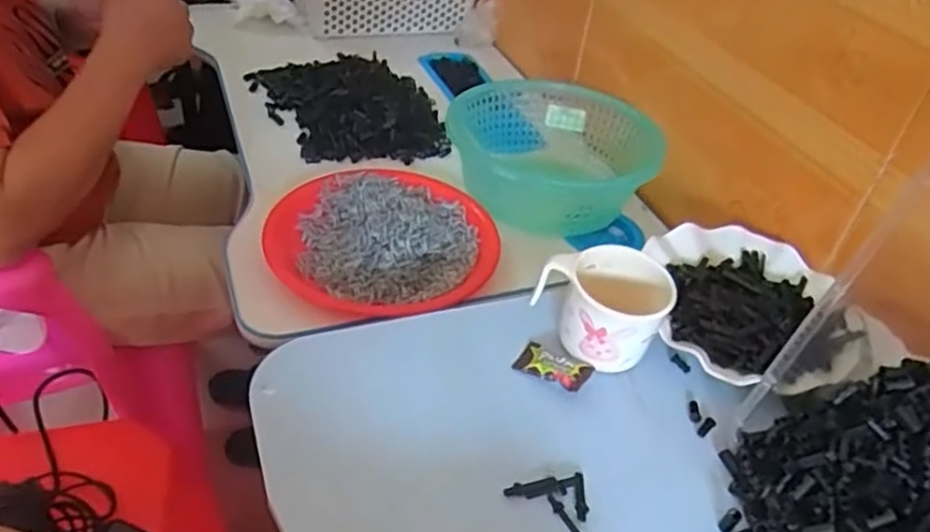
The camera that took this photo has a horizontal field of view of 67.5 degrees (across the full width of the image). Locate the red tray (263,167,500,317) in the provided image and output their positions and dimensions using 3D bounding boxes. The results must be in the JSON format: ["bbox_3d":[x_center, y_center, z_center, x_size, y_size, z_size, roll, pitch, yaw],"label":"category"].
[{"bbox_3d":[-0.084,-0.030,0.709,0.228,0.032,0.222,0,41,-10],"label":"red tray"}]

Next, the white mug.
[{"bbox_3d":[0.101,0.029,0.523,0.095,0.067,0.072,23,42,17],"label":"white mug"}]

